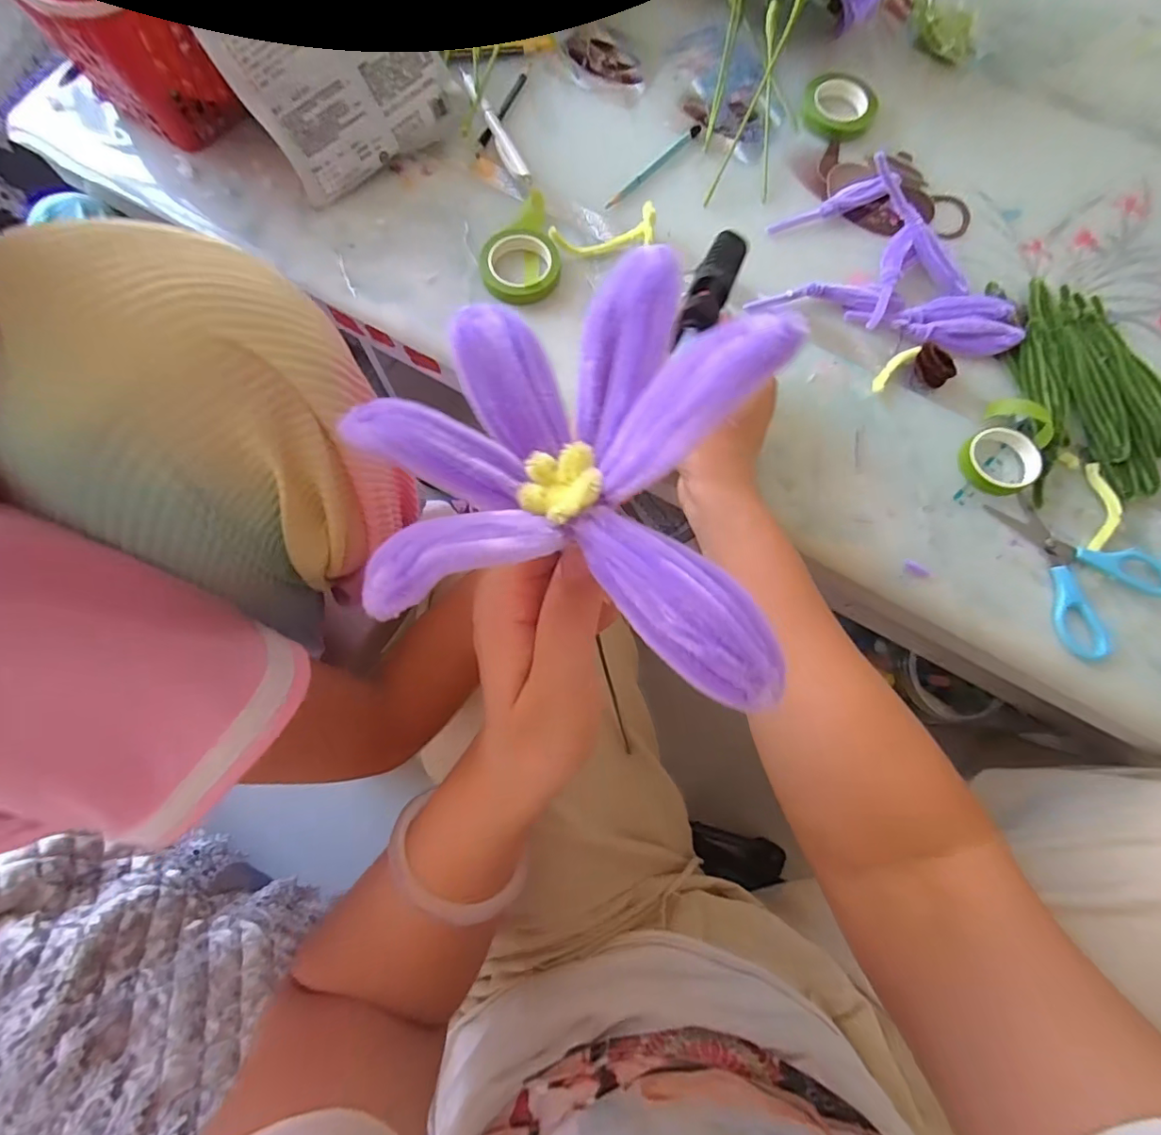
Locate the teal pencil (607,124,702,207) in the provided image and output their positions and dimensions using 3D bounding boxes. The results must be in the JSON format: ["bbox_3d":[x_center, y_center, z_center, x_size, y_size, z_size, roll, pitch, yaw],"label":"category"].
[{"bbox_3d":[0.064,-0.347,0.459,0.008,0.004,0.121,41,77,9],"label":"teal pencil"}]

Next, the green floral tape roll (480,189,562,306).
[{"bbox_3d":[-0.051,-0.256,0.426,0.062,0.015,0.097,-13,75,-5],"label":"green floral tape roll"}]

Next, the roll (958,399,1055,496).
[{"bbox_3d":[0.317,-0.090,0.391,0.052,0.022,0.082,41,77,9],"label":"roll"}]

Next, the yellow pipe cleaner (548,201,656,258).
[{"bbox_3d":[0.019,-0.265,0.426,0.084,0.024,0.027,-15,76,-6],"label":"yellow pipe cleaner"}]

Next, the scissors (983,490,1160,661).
[{"bbox_3d":[0.361,-0.006,0.373,0.095,0.017,0.118,-18,76,-7],"label":"scissors"}]

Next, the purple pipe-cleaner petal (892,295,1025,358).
[{"bbox_3d":[0.298,-0.193,0.422,0.091,0.015,0.044,5,74,0],"label":"purple pipe-cleaner petal"}]

